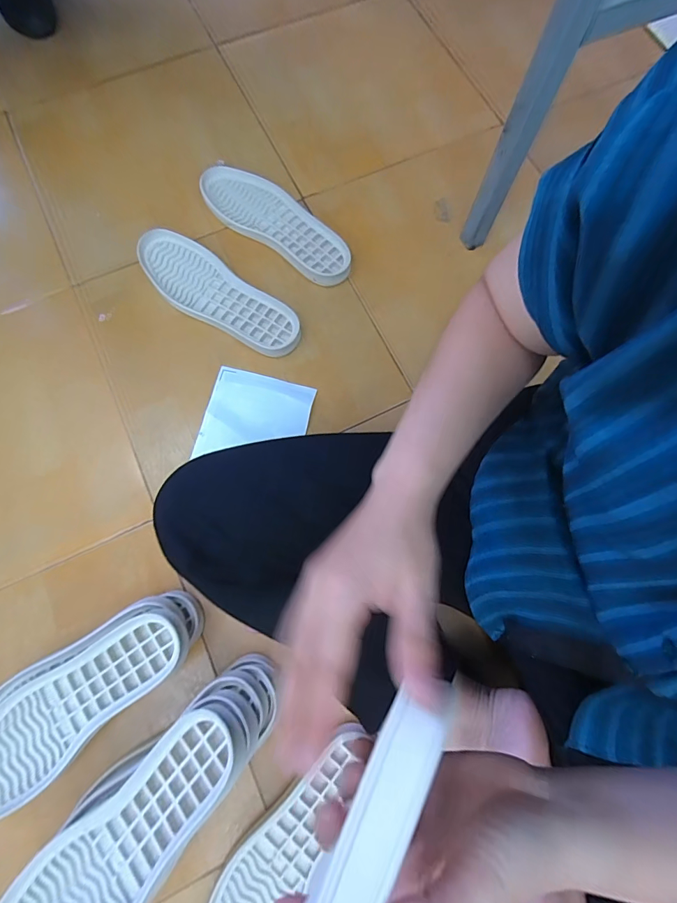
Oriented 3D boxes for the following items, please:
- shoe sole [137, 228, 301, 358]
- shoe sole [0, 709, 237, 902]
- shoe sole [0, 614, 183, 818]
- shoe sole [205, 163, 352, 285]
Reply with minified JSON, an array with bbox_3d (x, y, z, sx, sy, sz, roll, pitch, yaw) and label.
[{"bbox_3d":[-0.190,-0.240,0.627,0.292,0.021,0.097,38,78,8],"label":"shoe sole"},{"bbox_3d":[-0.203,0.374,0.378,0.102,0.039,0.287,44,79,10],"label":"shoe sole"},{"bbox_3d":[-0.302,0.281,0.446,0.283,0.028,0.098,-42,80,-10],"label":"shoe sole"},{"bbox_3d":[-0.098,-0.370,0.662,0.285,0.026,0.097,37,78,8],"label":"shoe sole"}]

